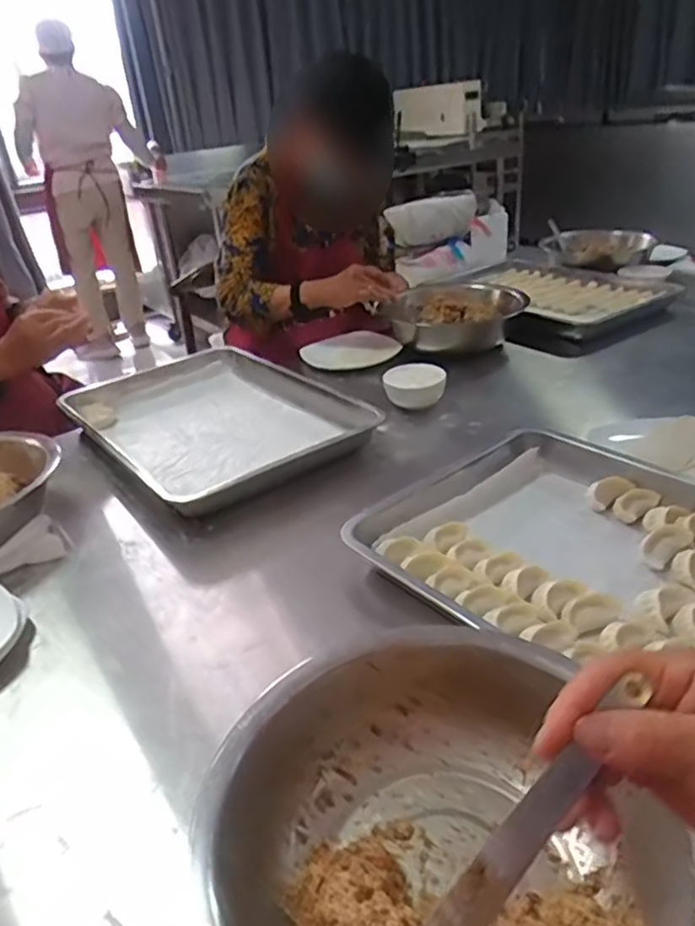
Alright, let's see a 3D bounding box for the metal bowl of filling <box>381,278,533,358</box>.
[{"bbox_3d":[0.215,-0.279,1.297,0.236,0.095,0.273,8,32,23],"label":"metal bowl of filling"}]

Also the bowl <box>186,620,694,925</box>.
[{"bbox_3d":[0.046,0.232,0.407,0.243,0.090,0.264,-4,29,2],"label":"bowl"}]

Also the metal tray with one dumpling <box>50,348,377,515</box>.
[{"bbox_3d":[-0.216,-0.071,1.032,0.340,0.052,0.523,-26,35,-32],"label":"metal tray with one dumpling"}]

